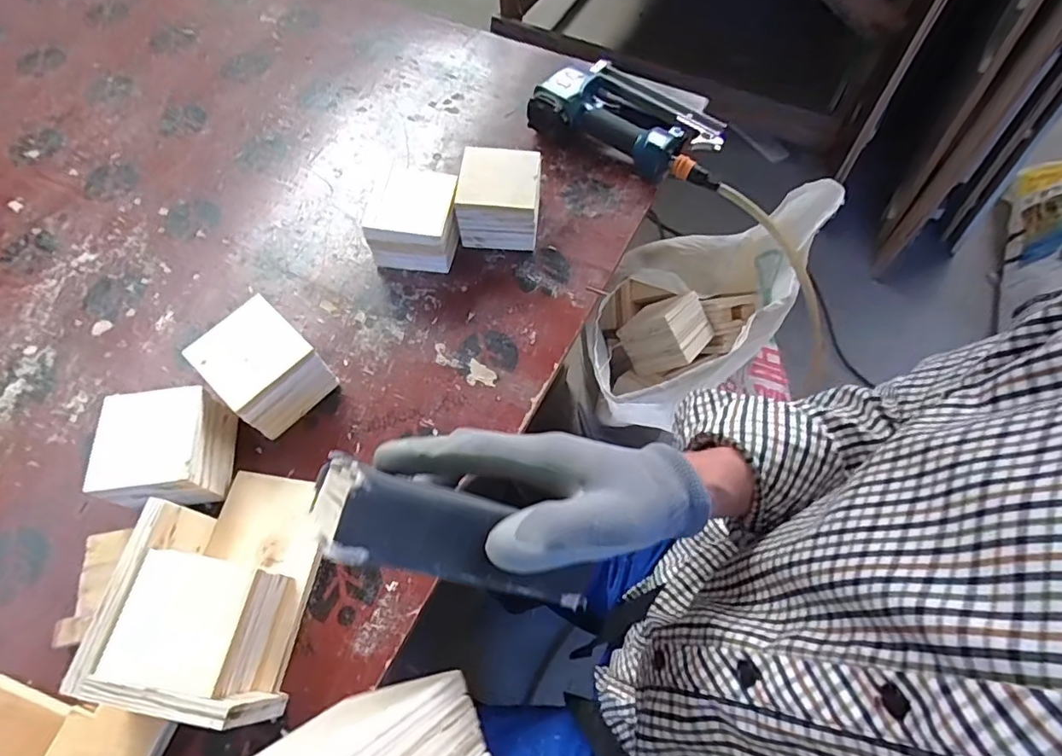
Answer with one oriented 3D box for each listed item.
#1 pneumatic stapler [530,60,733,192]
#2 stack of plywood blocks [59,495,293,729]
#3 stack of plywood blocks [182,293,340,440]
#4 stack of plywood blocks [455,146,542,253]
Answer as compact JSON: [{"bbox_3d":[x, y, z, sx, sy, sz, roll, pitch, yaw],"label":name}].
[{"bbox_3d":[0.144,-0.353,0.744,0.261,0.068,0.144,24,67,10],"label":"pneumatic stapler"},{"bbox_3d":[-0.262,0.193,0.459,0.134,0.097,0.144,9,62,5],"label":"stack of plywood blocks"},{"bbox_3d":[-0.270,-0.010,0.566,0.099,0.082,0.093,42,72,17],"label":"stack of plywood blocks"},{"bbox_3d":[-0.036,-0.217,0.671,0.093,0.084,0.089,4,65,2],"label":"stack of plywood blocks"}]

